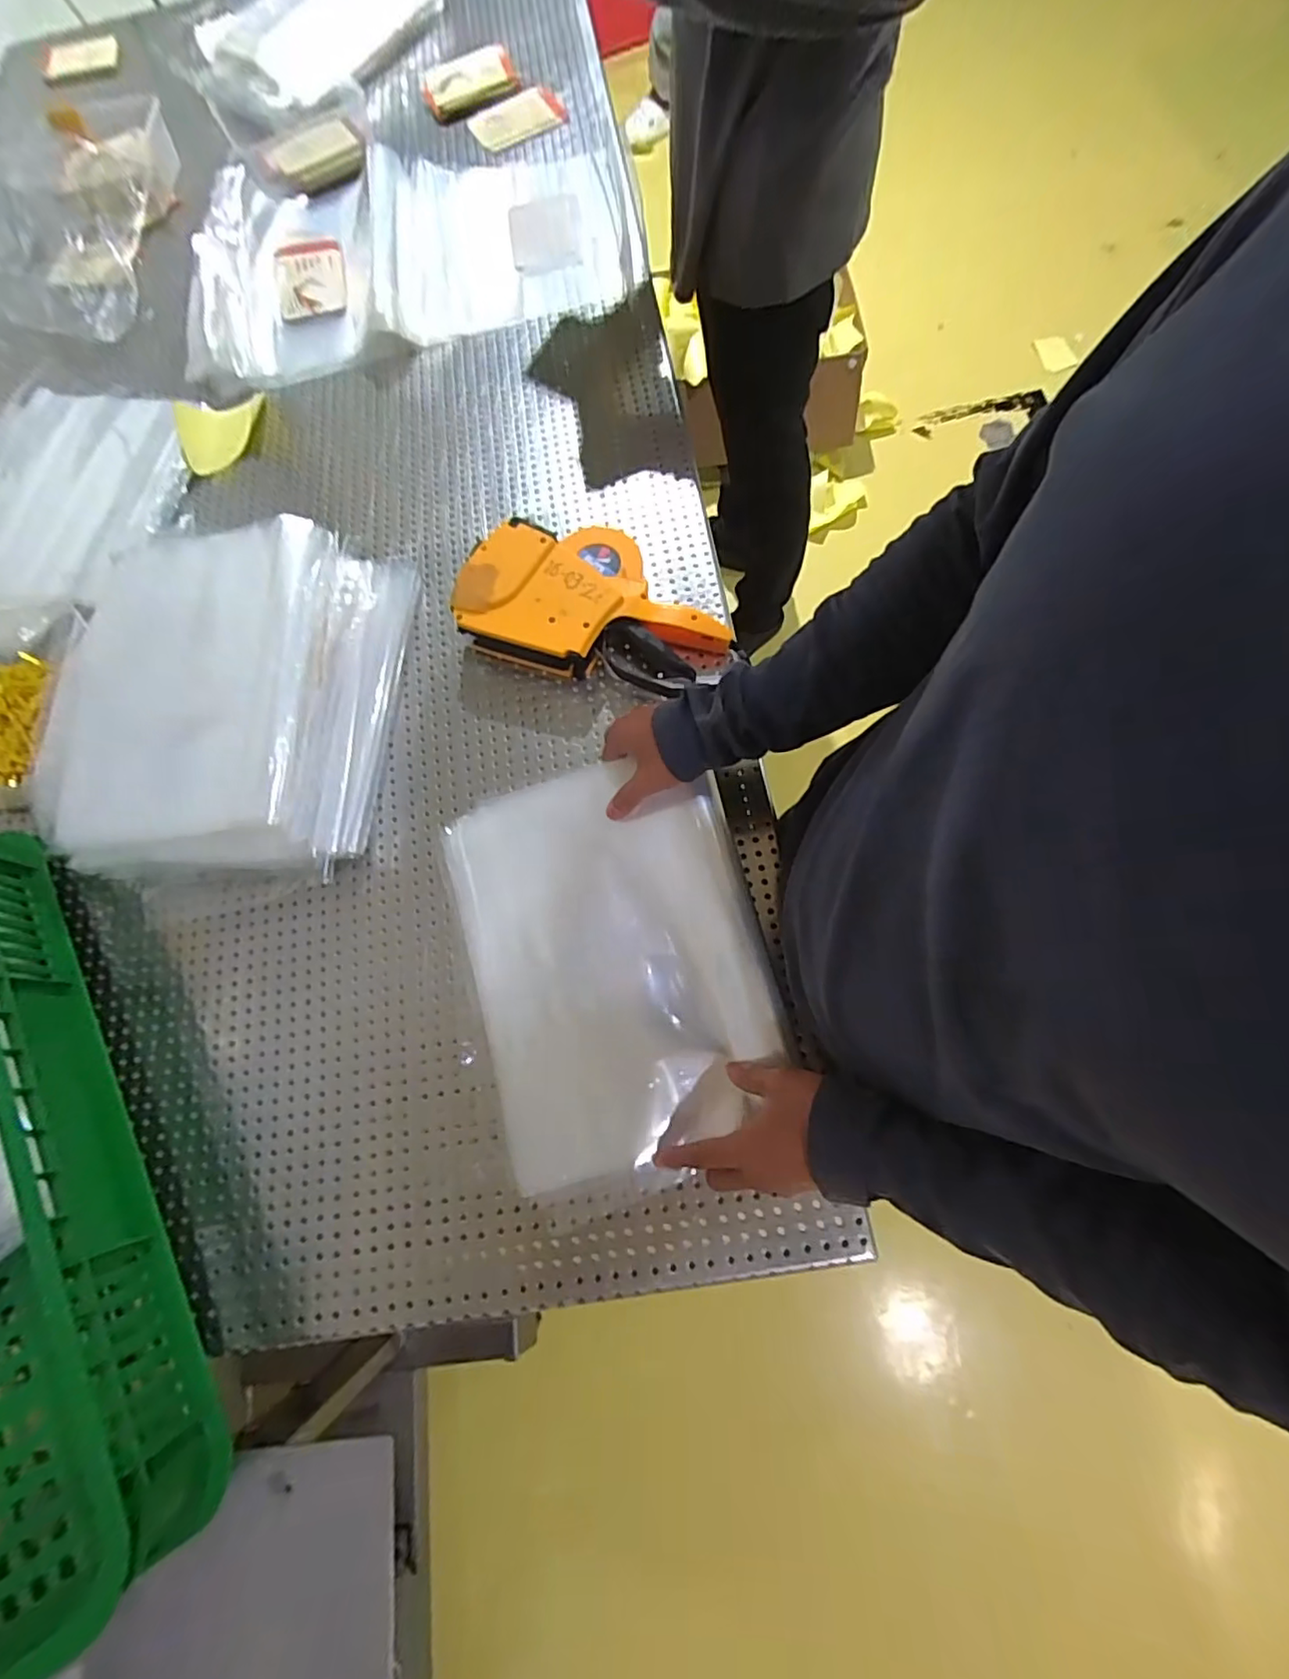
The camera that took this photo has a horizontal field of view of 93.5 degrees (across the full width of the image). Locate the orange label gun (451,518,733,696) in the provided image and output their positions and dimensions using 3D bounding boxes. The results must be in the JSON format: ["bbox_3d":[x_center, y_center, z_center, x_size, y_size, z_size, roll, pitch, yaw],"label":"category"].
[{"bbox_3d":[-0.043,-0.235,0.605,0.259,0.073,0.151,12,75,9],"label":"orange label gun"}]

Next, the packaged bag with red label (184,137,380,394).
[{"bbox_3d":[-0.486,-0.774,0.807,0.272,0.069,0.347,-11,72,2],"label":"packaged bag with red label"}]

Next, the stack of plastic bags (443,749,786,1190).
[{"bbox_3d":[-0.028,0.097,0.499,0.232,0.031,0.311,-17,77,-4],"label":"stack of plastic bags"}]

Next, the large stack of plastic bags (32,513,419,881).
[{"bbox_3d":[-0.396,-0.132,0.568,0.280,0.093,0.346,5,74,7],"label":"large stack of plastic bags"}]

